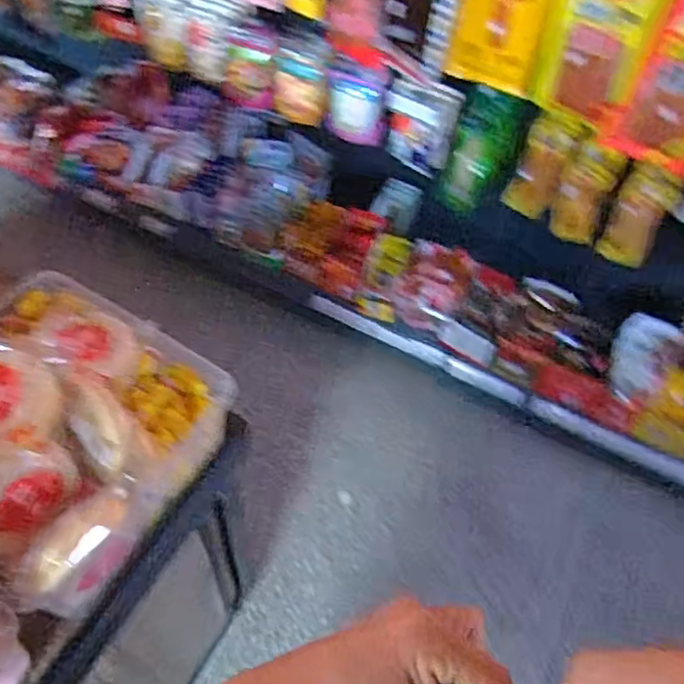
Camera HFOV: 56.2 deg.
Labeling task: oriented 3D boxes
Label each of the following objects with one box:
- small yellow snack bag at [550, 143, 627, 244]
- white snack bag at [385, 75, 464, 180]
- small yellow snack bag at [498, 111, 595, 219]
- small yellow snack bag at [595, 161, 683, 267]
[{"bbox_3d":[0.493,-0.299,1.300,0.098,0.223,0.023,18,55,8],"label":"small yellow snack bag"},{"bbox_3d":[0.167,-0.464,1.355,0.148,0.182,0.066,15,55,6],"label":"white snack bag"},{"bbox_3d":[0.415,-0.360,1.322,0.027,0.242,0.116,-30,62,-23],"label":"small yellow snack bag"},{"bbox_3d":[0.593,-0.255,1.303,0.112,0.233,0.044,7,54,0],"label":"small yellow snack bag"}]

